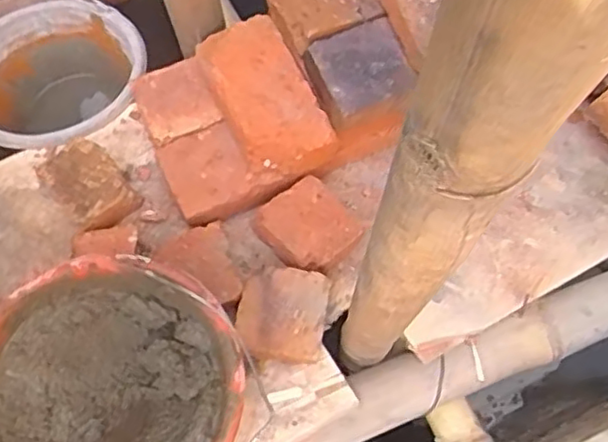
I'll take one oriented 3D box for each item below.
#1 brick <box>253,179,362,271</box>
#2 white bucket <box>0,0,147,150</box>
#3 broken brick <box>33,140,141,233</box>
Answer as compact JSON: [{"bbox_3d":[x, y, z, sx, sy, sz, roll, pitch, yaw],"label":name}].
[{"bbox_3d":[0.006,0.008,0.757,0.095,0.053,0.095,-36,77,-9],"label":"brick"},{"bbox_3d":[-0.343,-0.181,0.935,0.246,0.177,0.229,0,74,0],"label":"white bucket"},{"bbox_3d":[-0.251,-0.040,0.770,0.111,0.050,0.079,43,78,11],"label":"broken brick"}]

